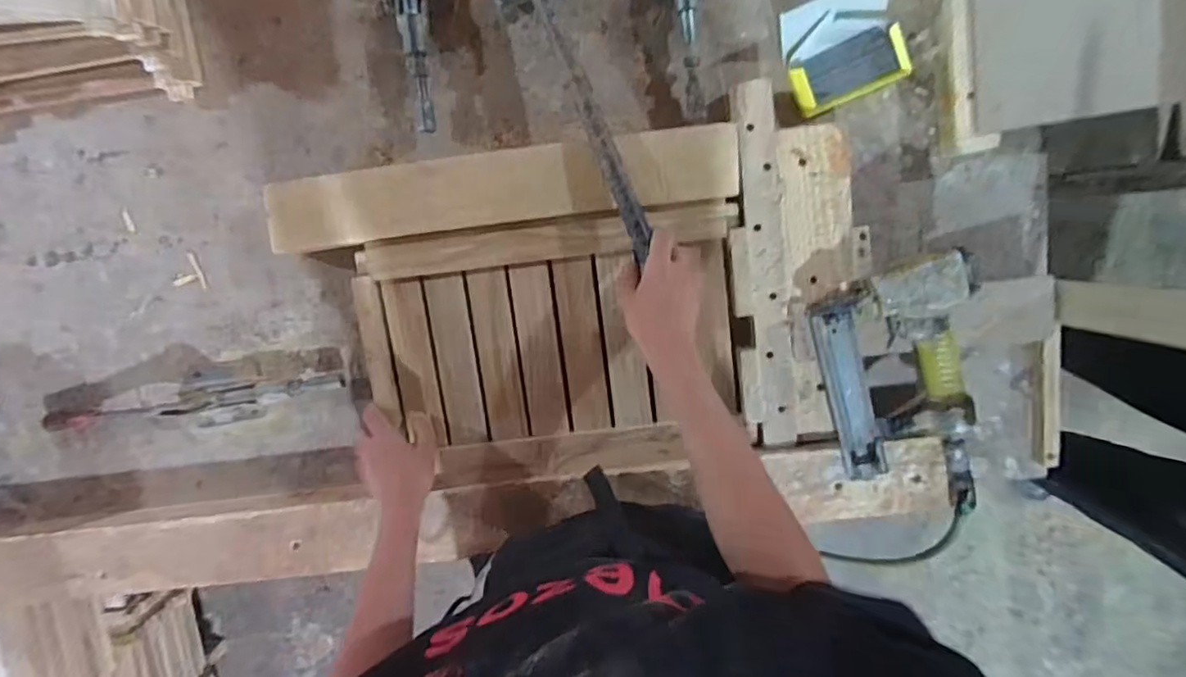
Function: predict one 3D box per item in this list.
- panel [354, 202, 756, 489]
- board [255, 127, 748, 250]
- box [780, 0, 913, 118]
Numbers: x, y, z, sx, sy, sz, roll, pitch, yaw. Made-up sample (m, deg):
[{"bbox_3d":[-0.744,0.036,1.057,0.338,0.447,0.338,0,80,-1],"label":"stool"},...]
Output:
[{"bbox_3d":[-0.048,0.017,0.696,0.433,0.028,0.301,-6,99,2],"label":"panel"},{"bbox_3d":[-0.103,-0.162,0.644,0.522,0.029,0.075,-7,100,3],"label":"board"},{"bbox_3d":[0.275,-0.320,0.643,0.120,0.026,0.110,-21,98,5],"label":"box"}]

